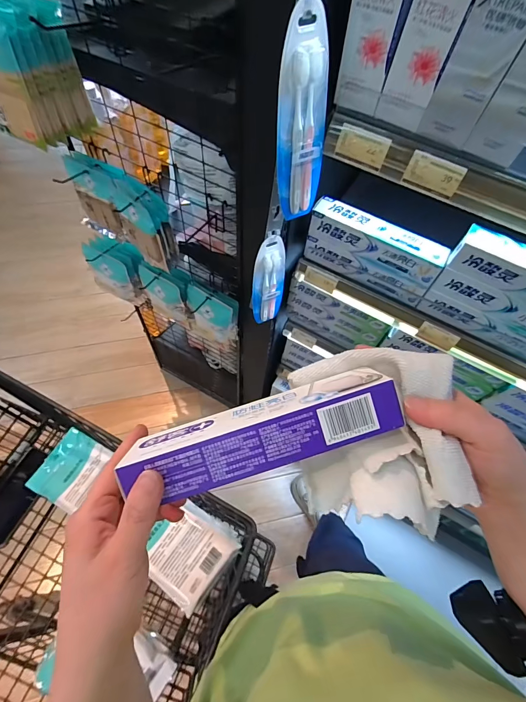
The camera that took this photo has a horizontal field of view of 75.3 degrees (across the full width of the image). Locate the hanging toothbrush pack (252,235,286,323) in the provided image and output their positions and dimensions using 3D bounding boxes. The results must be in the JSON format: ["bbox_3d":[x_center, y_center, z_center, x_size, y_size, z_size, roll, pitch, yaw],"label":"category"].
[{"bbox_3d":[0.017,-0.137,0.677,0.079,0.224,0.021,-14,59,-10],"label":"hanging toothbrush pack"}]

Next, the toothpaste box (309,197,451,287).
[{"bbox_3d":[0.191,-0.187,0.573,0.222,0.056,0.045,28,63,12],"label":"toothpaste box"}]

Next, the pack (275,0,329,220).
[{"bbox_3d":[0.050,-0.270,0.420,0.072,0.227,0.019,-20,55,-13],"label":"pack"}]

